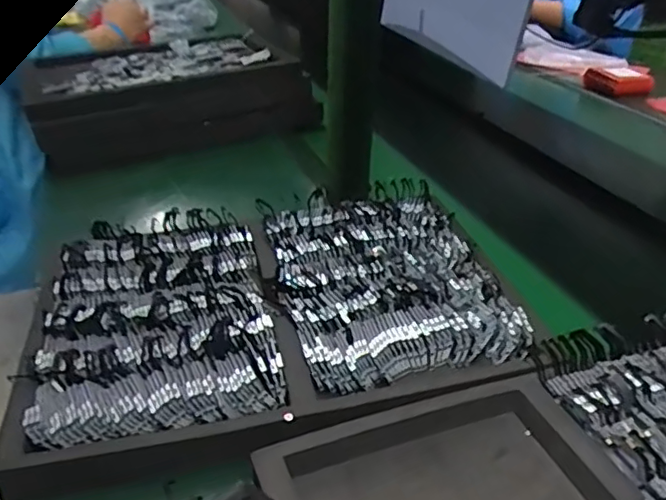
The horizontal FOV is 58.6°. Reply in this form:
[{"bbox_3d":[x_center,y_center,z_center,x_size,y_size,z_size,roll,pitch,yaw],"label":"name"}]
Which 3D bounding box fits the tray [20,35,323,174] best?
[{"bbox_3d":[-0.258,-0.264,0.996,0.436,0.127,0.271,-9,34,-18],"label":"tray"}]

